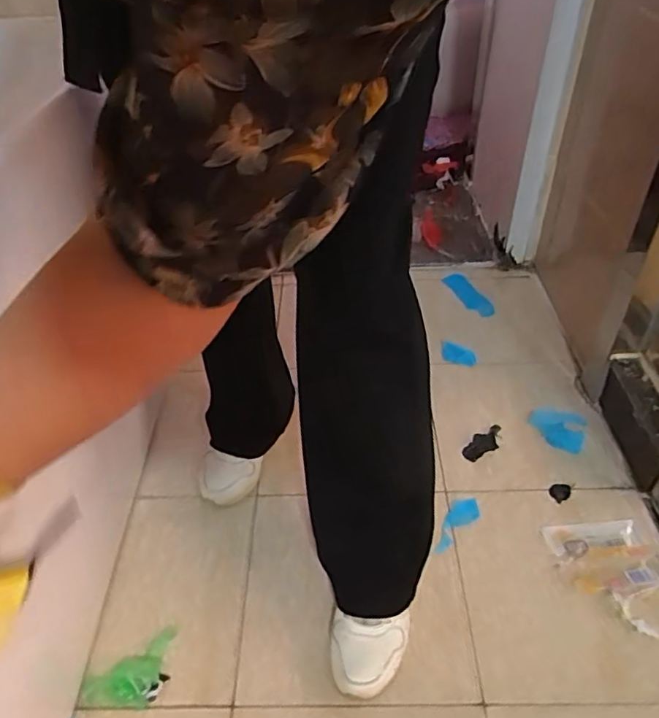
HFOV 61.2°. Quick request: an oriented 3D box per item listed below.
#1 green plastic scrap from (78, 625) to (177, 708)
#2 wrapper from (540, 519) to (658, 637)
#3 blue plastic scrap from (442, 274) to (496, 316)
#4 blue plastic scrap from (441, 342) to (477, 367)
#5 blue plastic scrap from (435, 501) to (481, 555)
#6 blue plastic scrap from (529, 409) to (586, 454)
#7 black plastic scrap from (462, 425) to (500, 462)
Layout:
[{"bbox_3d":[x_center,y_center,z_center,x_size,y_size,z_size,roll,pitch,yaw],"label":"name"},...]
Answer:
[{"bbox_3d":[-0.240,0.399,0.694,0.124,0.021,0.068,-30,48,-26],"label":"green plastic scrap"},{"bbox_3d":[0.386,0.293,0.768,0.131,0.010,0.162,-3,42,2],"label":"wrapper"},{"bbox_3d":[0.323,-0.153,1.304,0.057,0.009,0.184,-14,42,-13],"label":"blue plastic scrap"},{"bbox_3d":[0.258,-0.007,1.131,0.080,0.028,0.036,27,50,30],"label":"blue plastic scrap"},{"bbox_3d":[0.188,0.249,0.849,0.103,0.009,0.041,-30,48,-26],"label":"blue plastic scrap"},{"bbox_3d":[0.399,0.110,0.972,0.099,0.039,0.090,18,46,23],"label":"blue plastic scrap"},{"bbox_3d":[0.260,0.143,0.950,0.081,0.022,0.041,-22,45,-19],"label":"black plastic scrap"}]

